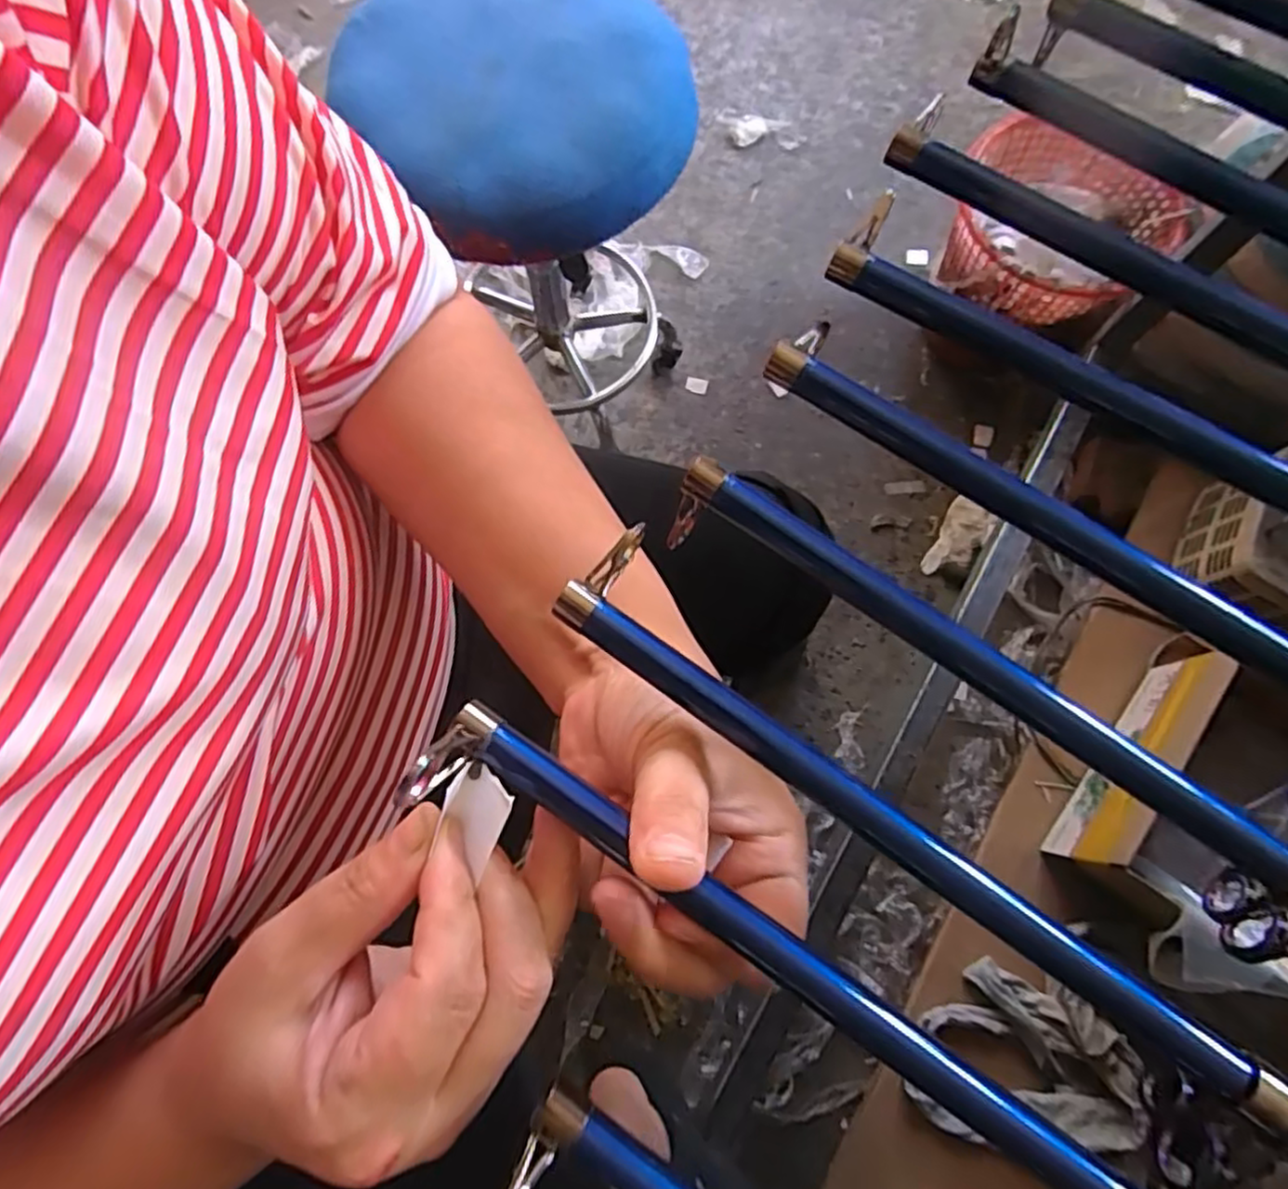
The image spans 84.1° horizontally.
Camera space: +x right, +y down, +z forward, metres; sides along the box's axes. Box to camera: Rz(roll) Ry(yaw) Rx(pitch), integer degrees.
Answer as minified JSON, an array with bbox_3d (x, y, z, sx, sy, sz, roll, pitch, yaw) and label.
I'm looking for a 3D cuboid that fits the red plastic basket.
[{"bbox_3d":[0.548,-0.497,0.951,0.262,0.108,0.272,14,77,4],"label":"red plastic basket"}]

